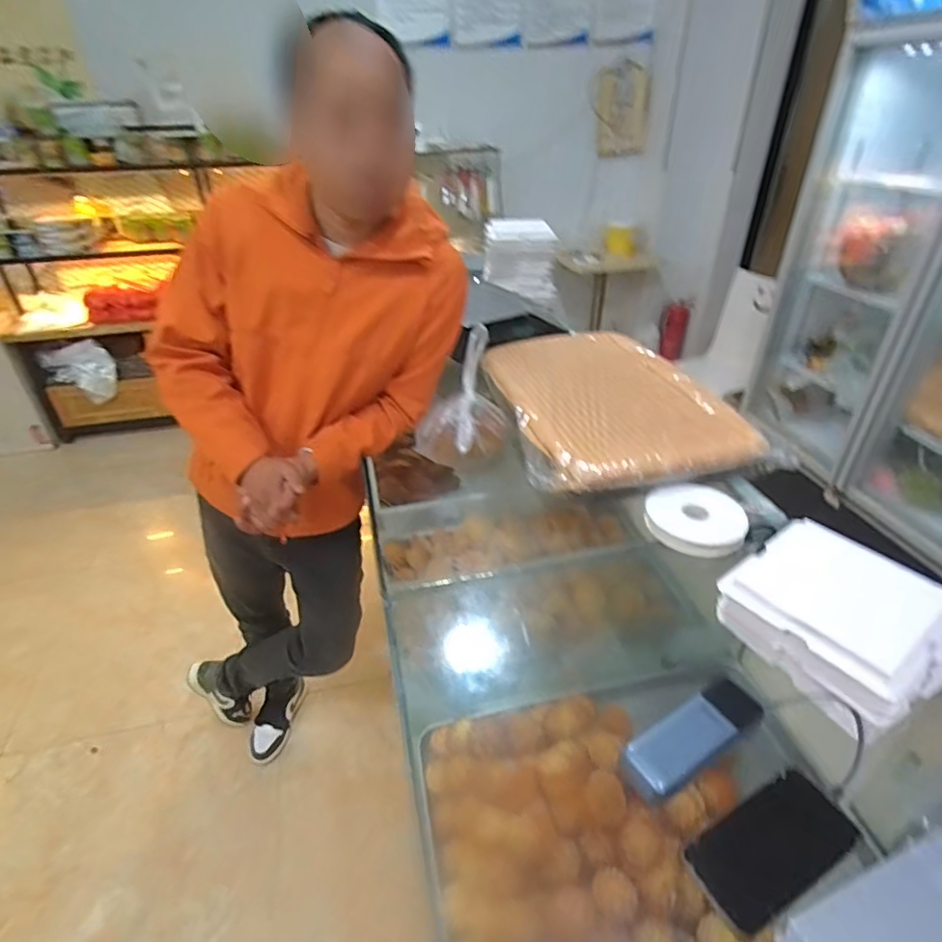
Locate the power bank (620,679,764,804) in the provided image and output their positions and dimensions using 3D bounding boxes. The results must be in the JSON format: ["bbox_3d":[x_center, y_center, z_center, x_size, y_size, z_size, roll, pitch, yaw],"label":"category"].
[{"bbox_3d":[0.223,0.268,0.552,0.161,0.021,0.053,-20,39,-25],"label":"power bank"}]

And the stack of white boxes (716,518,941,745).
[{"bbox_3d":[0.436,0.173,0.654,0.189,0.085,0.214,-20,39,-26],"label":"stack of white boxes"}]

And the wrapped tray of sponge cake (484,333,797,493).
[{"bbox_3d":[0.251,-0.154,1.121,0.448,0.045,0.577,-10,35,-13],"label":"wrapped tray of sponge cake"}]

